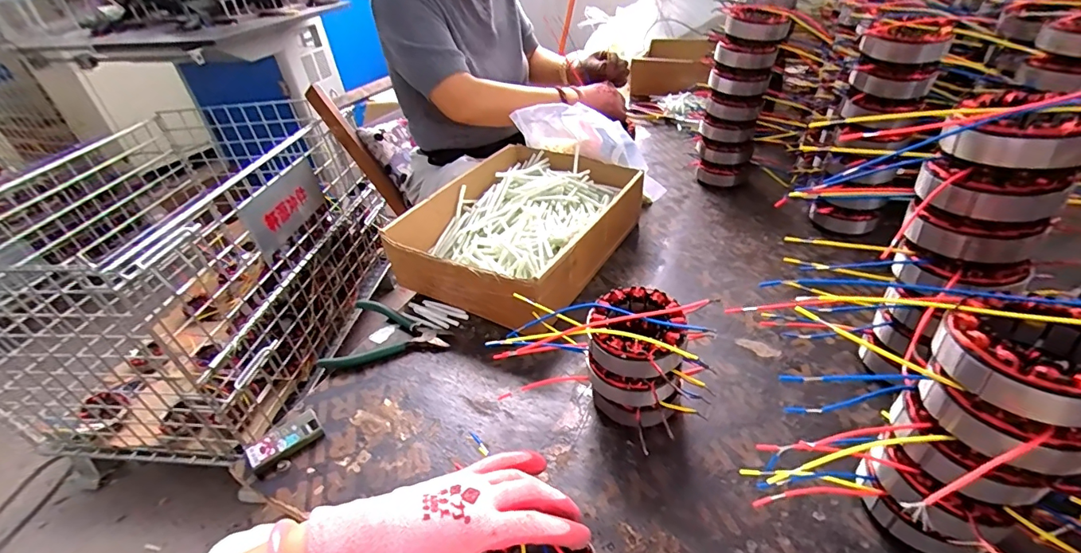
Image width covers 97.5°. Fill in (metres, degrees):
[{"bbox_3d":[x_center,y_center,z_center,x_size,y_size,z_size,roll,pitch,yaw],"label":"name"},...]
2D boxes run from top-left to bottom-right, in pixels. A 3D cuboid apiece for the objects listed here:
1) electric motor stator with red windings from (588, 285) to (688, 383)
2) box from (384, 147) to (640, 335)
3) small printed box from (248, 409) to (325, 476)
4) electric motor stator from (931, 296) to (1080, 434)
[{"bbox_3d":[0.088,0.049,0.425,0.081,0.042,0.081,-4,37,3],"label":"electric motor stator with red windings"},{"bbox_3d":[-0.025,-0.065,0.683,0.251,0.101,0.341,15,41,25],"label":"box"},{"bbox_3d":[-0.253,0.164,0.471,0.037,0.013,0.068,26,46,36],"label":"small printed box"},{"bbox_3d":[0.289,0.049,0.281,0.086,0.037,0.087,-30,43,-27],"label":"electric motor stator"}]

